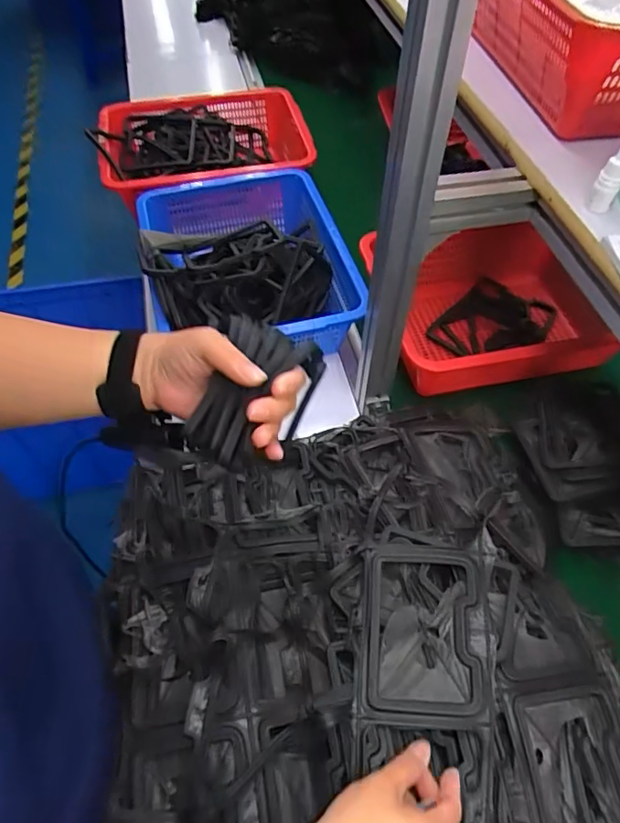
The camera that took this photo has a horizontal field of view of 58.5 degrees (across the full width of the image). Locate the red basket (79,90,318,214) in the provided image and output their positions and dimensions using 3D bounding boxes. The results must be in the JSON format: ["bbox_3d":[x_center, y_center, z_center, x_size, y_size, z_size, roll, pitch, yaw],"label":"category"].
[{"bbox_3d":[-0.204,-0.517,1.118,0.404,0.104,0.314,-10,55,-8],"label":"red basket"}]

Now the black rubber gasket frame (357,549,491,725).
[{"bbox_3d":[0.111,0.218,0.549,0.121,0.012,0.164,2,58,7],"label":"black rubber gasket frame"}]

